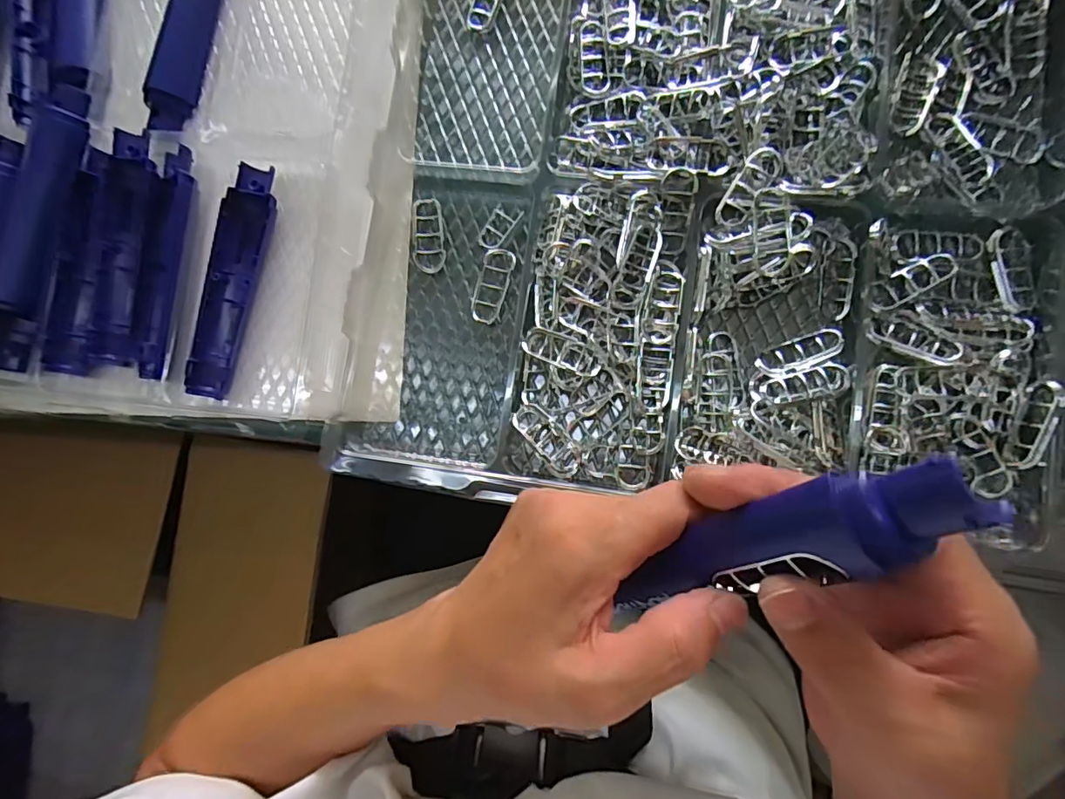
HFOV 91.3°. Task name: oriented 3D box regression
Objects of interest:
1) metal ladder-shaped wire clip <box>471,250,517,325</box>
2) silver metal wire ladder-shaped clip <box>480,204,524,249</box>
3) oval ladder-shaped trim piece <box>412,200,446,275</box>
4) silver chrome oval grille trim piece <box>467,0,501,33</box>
[{"bbox_3d":[-0.028,-0.079,0.357,0.023,0.005,0.052,18,87,7],"label":"metal ladder-shaped wire clip"},{"bbox_3d":[-0.023,-0.120,0.363,0.019,0.006,0.034,30,89,8],"label":"silver metal wire ladder-shaped clip"},{"bbox_3d":[-0.074,-0.116,0.368,0.022,0.006,0.057,-7,84,5],"label":"oval ladder-shaped trim piece"},{"bbox_3d":[-0.034,-0.296,0.384,0.021,0.004,0.053,20,87,8],"label":"silver chrome oval grille trim piece"}]

